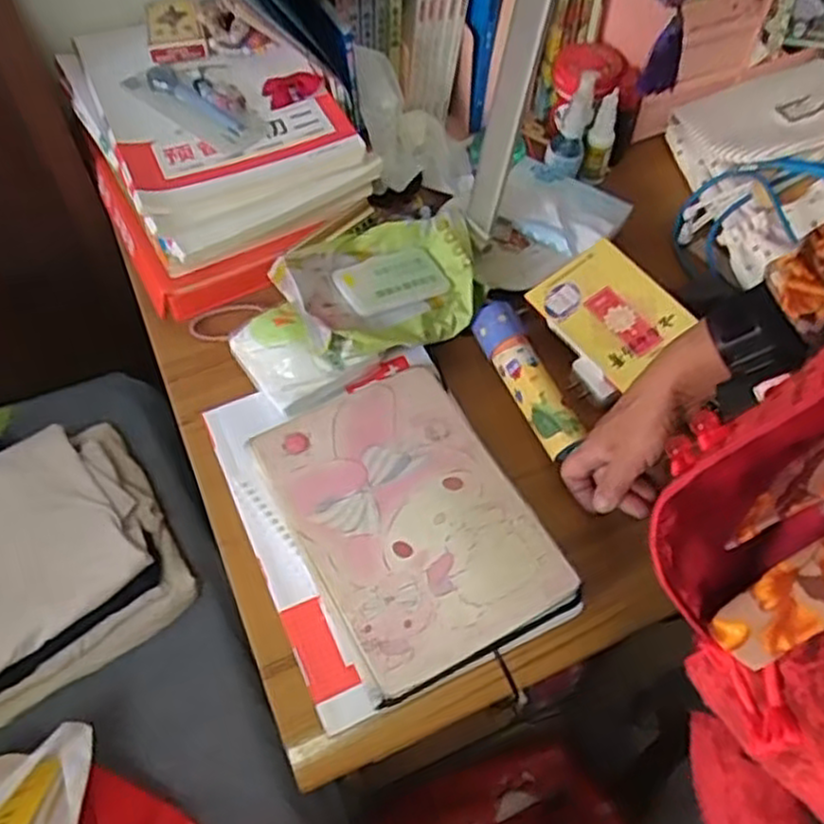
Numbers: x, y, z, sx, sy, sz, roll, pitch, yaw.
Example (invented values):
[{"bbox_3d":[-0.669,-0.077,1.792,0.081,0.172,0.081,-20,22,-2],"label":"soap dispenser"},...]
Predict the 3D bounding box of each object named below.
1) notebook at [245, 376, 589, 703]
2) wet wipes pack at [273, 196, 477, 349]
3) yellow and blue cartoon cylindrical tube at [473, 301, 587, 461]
[{"bbox_3d":[-0.005,0.086,0.603,0.171,0.028,0.244,-24,61,-15],"label":"notebook"},{"bbox_3d":[-0.025,-0.120,0.697,0.189,0.046,0.129,-17,59,-11],"label":"wet wipes pack"},{"bbox_3d":[0.103,-0.031,0.673,0.038,0.031,0.154,-22,60,-14],"label":"yellow and blue cartoon cylindrical tube"}]

